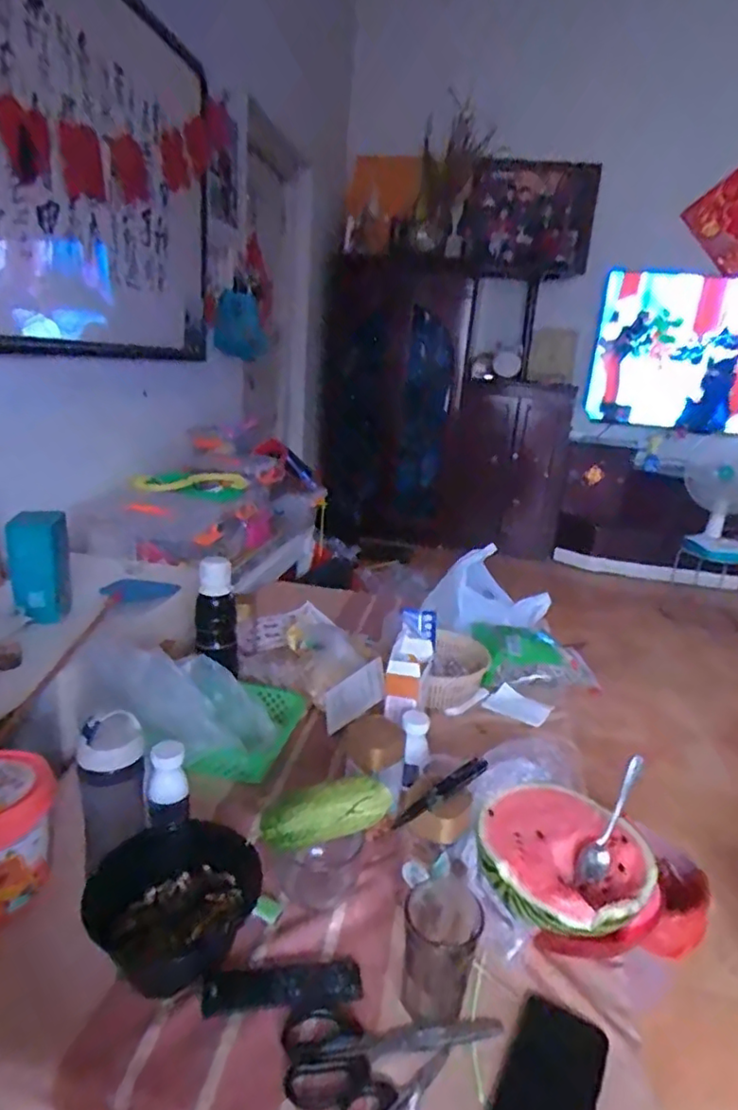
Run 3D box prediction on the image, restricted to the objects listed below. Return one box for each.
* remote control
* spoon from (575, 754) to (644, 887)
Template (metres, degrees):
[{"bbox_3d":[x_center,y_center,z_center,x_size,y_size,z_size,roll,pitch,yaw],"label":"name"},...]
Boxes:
[{"bbox_3d":[-0.082,0.420,0.583,0.148,0.022,0.032,1,18,-10],"label":"remote control"},{"bbox_3d":[0.271,0.295,0.667,0.029,0.017,0.156,19,59,39],"label":"spoon"}]

